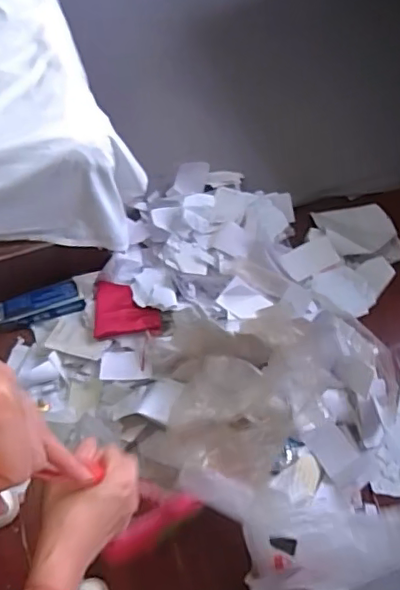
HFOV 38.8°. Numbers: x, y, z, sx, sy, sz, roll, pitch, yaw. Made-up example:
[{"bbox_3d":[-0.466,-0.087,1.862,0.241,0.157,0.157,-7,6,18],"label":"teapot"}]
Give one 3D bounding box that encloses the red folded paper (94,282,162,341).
[{"bbox_3d":[-0.172,0.031,1.331,0.153,0.047,0.137,-5,66,0],"label":"red folded paper"}]

